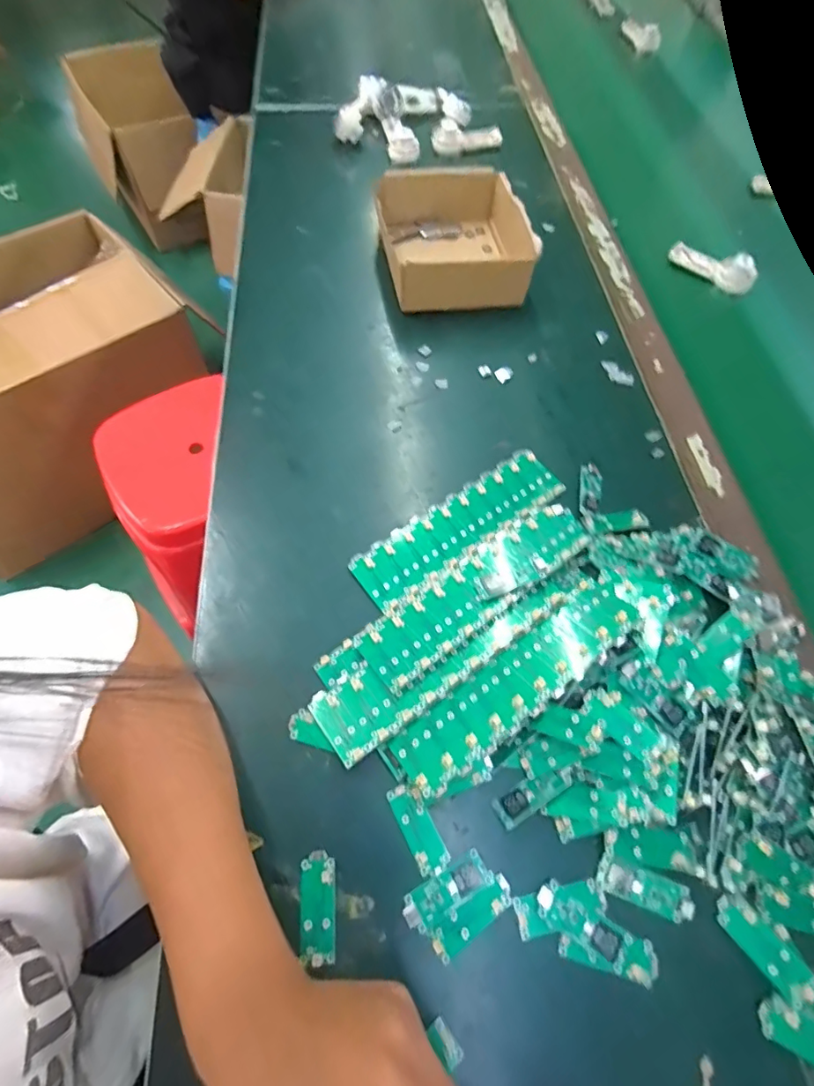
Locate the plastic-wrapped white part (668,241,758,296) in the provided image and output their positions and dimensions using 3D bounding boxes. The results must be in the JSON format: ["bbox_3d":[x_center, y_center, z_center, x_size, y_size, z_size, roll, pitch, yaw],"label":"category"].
[{"bbox_3d":[0.341,-0.310,0.571,0.095,0.032,0.024,33,65,15],"label":"plastic-wrapped white part"}]

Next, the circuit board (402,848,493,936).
[{"bbox_3d":[0.022,0.196,0.289,0.051,0.005,0.020,-26,66,-15],"label":"circuit board"}]

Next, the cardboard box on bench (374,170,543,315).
[{"bbox_3d":[0.052,-0.322,0.548,0.141,0.059,0.166,-10,62,-8],"label":"cardboard box on bench"}]

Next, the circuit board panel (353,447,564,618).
[{"bbox_3d":[0.043,-0.015,0.410,0.185,0.007,0.051,-33,67,-18],"label":"circuit board panel"}]

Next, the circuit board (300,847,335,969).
[{"bbox_3d":[-0.050,0.203,0.286,0.019,0.005,0.052,-3,62,-4],"label":"circuit board"}]

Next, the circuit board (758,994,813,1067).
[{"bbox_3d":[0.207,0.252,0.257,0.050,0.005,0.019,27,64,12],"label":"circuit board"}]

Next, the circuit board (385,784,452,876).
[{"bbox_3d":[0.006,0.170,0.306,0.019,0.007,0.049,-24,65,-14],"label":"circuit board"}]

